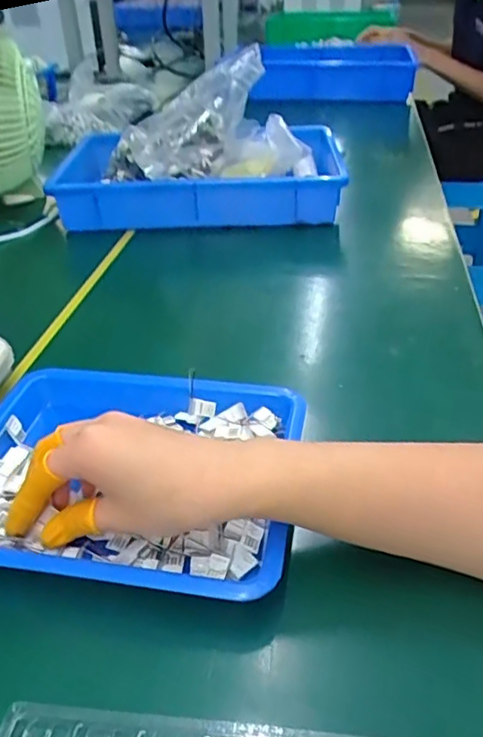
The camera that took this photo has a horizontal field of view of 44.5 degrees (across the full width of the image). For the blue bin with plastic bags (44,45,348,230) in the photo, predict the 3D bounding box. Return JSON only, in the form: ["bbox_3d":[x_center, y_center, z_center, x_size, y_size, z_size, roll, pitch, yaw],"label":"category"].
[{"bbox_3d":[-0.058,-0.283,0.765,0.367,0.167,0.239,3,35,6],"label":"blue bin with plastic bags"}]

